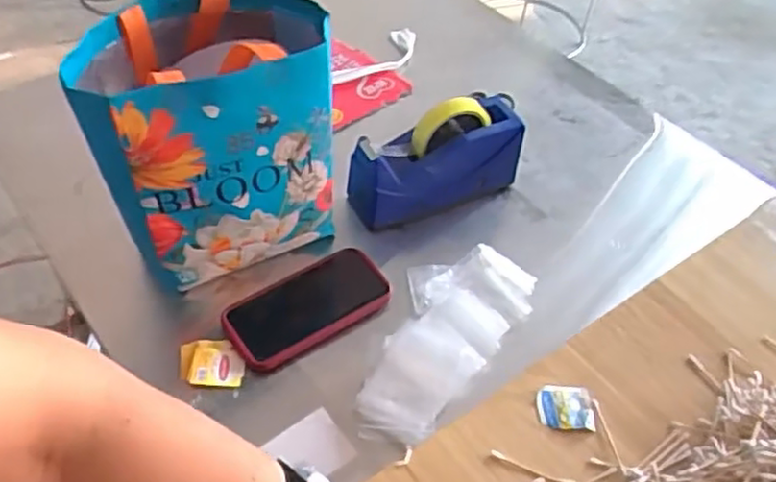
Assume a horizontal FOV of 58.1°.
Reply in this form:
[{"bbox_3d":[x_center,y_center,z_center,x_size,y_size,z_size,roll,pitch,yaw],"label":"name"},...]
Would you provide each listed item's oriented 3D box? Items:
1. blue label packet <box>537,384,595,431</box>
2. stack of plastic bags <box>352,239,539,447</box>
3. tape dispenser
[{"bbox_3d":[0.155,0.145,0.613,0.049,0.005,0.042,6,48,-1],"label":"blue label packet"},{"bbox_3d":[0.049,0.093,0.714,0.118,0.026,0.262,31,52,20],"label":"stack of plastic bags"},{"bbox_3d":[0.059,-0.095,0.815,0.210,0.124,0.067,-18,53,-22],"label":"tape dispenser"}]

